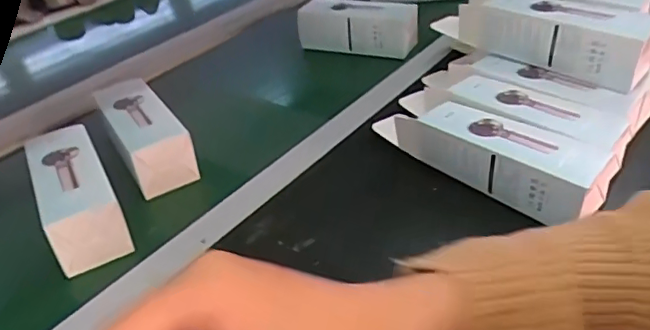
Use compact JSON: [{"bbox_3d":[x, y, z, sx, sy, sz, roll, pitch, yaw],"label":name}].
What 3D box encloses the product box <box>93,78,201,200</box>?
[{"bbox_3d":[-0.200,-0.037,0.609,0.064,0.050,0.170,-23,38,-23],"label":"product box"}]

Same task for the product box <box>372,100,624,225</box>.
[{"bbox_3d":[0.143,-0.014,0.519,0.214,0.055,0.065,18,41,31],"label":"product box"}]

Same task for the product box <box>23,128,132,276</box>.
[{"bbox_3d":[-0.233,0.024,0.528,0.063,0.052,0.165,-22,38,-21],"label":"product box"}]

